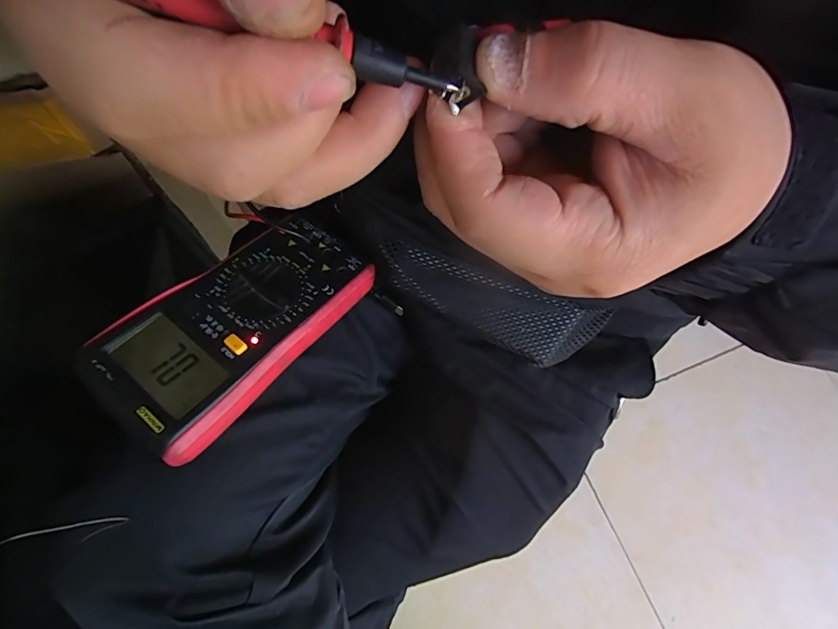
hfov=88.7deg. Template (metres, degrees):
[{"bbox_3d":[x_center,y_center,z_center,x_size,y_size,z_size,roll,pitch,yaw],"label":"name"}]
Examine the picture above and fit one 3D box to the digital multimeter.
[{"bbox_3d":[-0.109,0.001,0.263,0.084,0.032,0.159,37,71,13],"label":"digital multimeter"}]

